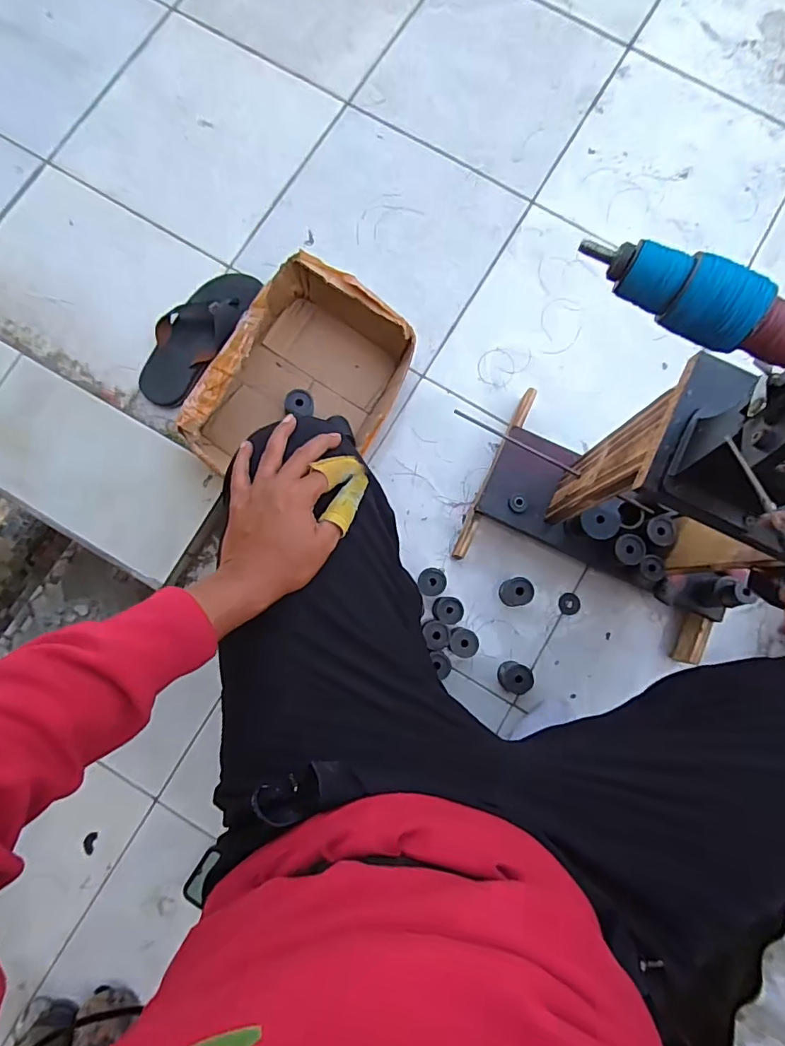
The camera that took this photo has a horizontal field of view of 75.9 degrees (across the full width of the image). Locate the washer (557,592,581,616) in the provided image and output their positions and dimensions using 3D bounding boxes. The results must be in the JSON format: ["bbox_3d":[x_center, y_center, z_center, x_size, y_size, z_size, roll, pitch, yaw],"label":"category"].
[{"bbox_3d":[0.290,0.132,0.822,0.036,0.004,0.035,0,81,-1],"label":"washer"}]

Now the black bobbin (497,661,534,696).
[{"bbox_3d":[0.189,0.240,0.782,0.044,0.055,0.046,0,81,-1],"label":"black bobbin"}]

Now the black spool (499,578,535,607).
[{"bbox_3d":[0.195,0.109,0.799,0.045,0.051,0.042,0,81,-1],"label":"black spool"}]

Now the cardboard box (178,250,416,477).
[{"bbox_3d":[-0.132,-0.210,0.794,0.254,0.148,0.339,26,82,3],"label":"cardboard box"}]

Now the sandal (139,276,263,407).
[{"bbox_3d":[-0.336,-0.327,0.862,0.122,0.040,0.275,28,82,3],"label":"sandal"}]

